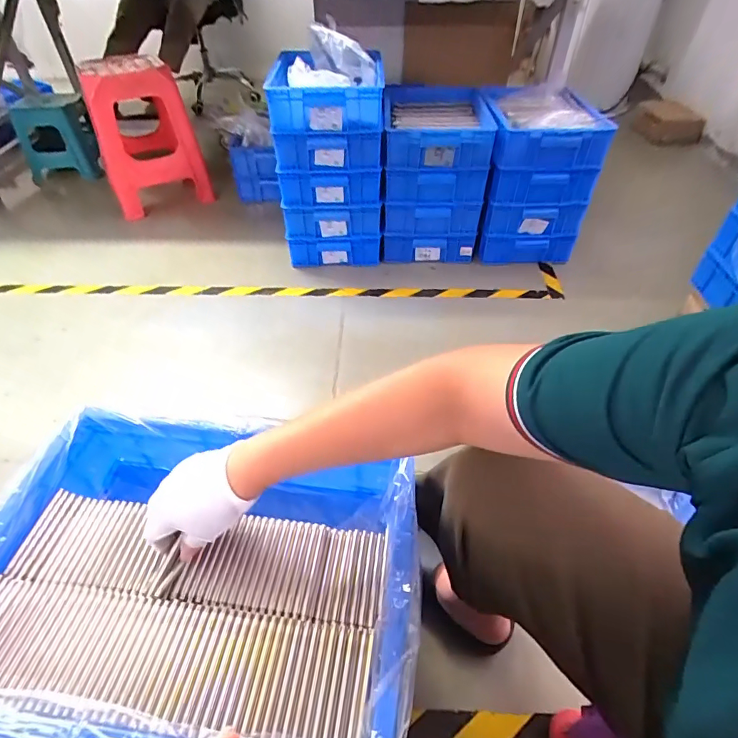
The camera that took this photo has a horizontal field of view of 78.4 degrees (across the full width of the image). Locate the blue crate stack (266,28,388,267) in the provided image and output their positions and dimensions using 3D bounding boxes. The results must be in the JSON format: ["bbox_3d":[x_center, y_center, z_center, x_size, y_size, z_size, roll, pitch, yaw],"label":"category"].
[{"bbox_3d":[-0.120,-0.594,1.358,0.294,0.591,0.261,-6,45,-6],"label":"blue crate stack"}]

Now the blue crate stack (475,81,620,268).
[{"bbox_3d":[0.518,-0.619,1.487,0.328,0.436,0.322,0,45,-1],"label":"blue crate stack"}]

